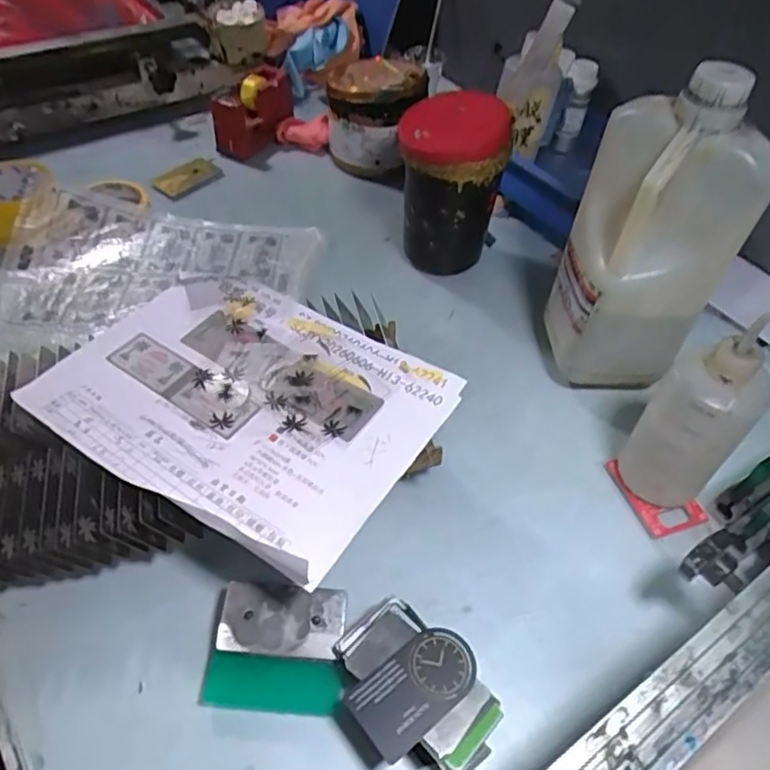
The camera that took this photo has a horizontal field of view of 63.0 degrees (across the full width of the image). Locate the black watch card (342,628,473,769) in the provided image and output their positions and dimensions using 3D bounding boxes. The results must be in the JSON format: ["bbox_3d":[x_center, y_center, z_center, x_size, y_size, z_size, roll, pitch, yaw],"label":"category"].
[{"bbox_3d":[0.021,0.200,0.418,0.087,0.005,0.049,-35,57,-21],"label":"black watch card"}]

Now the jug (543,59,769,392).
[{"bbox_3d":[0.227,-0.109,0.556,0.111,0.299,0.098,-3,50,-6],"label":"jug"}]

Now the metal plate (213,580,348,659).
[{"bbox_3d":[-0.076,0.173,0.461,0.090,0.006,0.047,3,63,3],"label":"metal plate"}]

